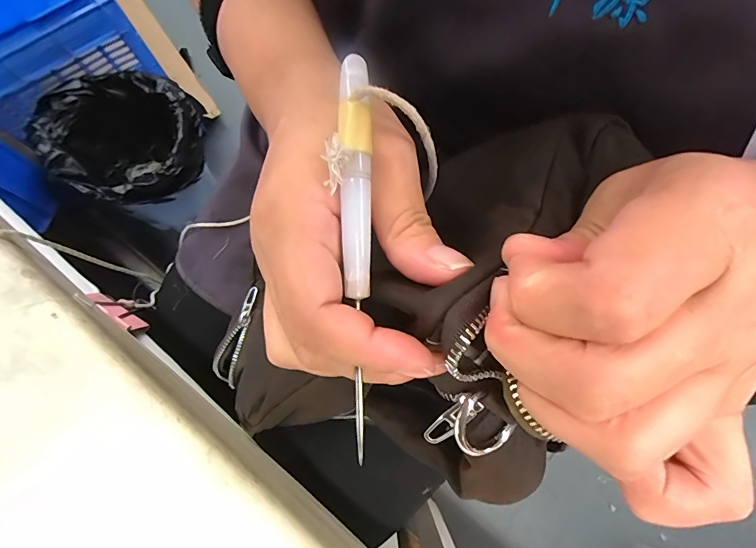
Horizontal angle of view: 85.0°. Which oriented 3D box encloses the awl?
[{"bbox_3d":[-0.007,-0.007,0.138,0.008,0.011,0.134,-1,91,-1],"label":"awl"}]

